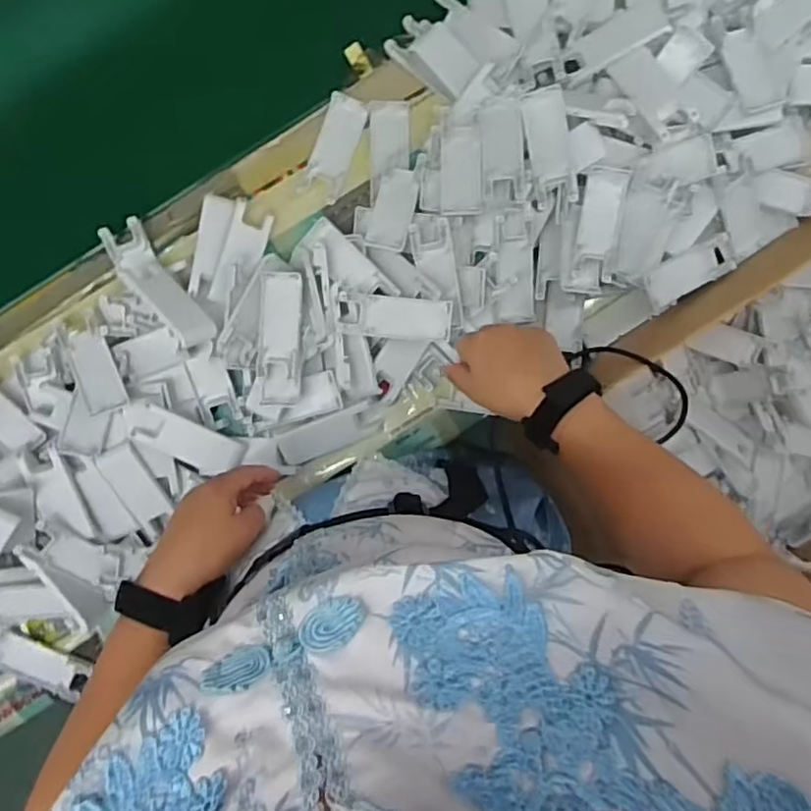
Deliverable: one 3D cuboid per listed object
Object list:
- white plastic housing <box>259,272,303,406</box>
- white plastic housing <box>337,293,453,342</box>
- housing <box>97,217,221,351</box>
[{"bbox_3d":[-0.119,-0.064,0.622,0.041,0.021,0.124,2,93,-3],"label":"white plastic housing"},{"bbox_3d":[-0.010,-0.083,0.608,0.105,0.009,0.038,5,98,5],"label":"white plastic housing"},{"bbox_3d":[-0.235,-0.115,0.619,0.043,0.024,0.150,-42,76,0],"label":"housing"}]

